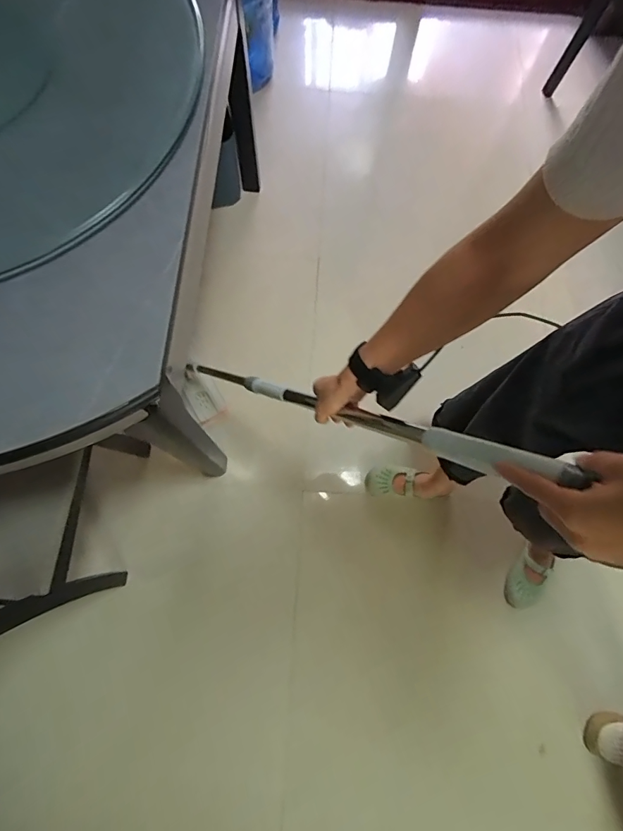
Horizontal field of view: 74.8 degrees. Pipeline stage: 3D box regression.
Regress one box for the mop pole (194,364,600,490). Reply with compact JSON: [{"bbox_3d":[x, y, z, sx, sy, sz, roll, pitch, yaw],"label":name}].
[{"bbox_3d":[-0.038,-0.035,0.717,0.030,0.957,0.026,-51,122,-13],"label":"mop pole"}]

